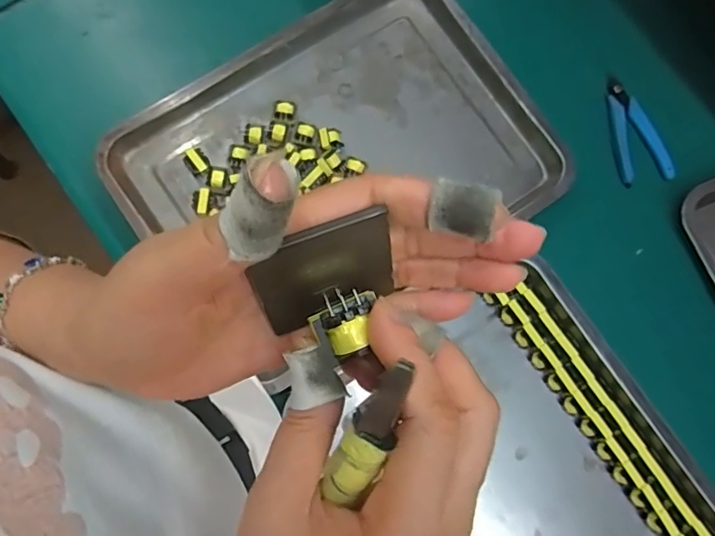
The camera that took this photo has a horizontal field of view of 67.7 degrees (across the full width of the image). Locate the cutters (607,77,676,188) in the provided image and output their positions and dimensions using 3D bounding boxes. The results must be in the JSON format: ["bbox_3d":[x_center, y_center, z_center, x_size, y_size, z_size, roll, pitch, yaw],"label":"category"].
[{"bbox_3d":[0.285,-0.142,0.548,0.057,0.012,0.113,-12,81,-3],"label":"cutters"}]

